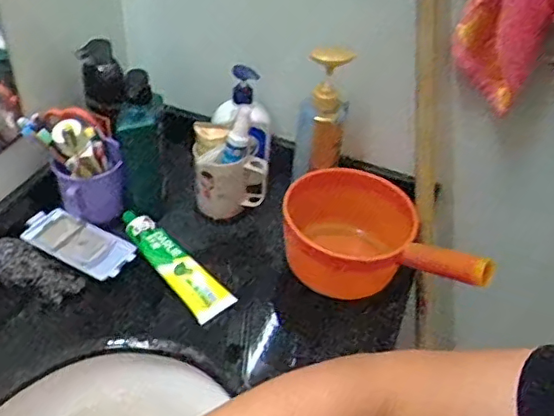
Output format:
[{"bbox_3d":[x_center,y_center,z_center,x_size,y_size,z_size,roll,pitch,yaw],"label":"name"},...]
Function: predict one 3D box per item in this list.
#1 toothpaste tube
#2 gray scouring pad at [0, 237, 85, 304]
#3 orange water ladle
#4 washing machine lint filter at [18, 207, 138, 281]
[{"bbox_3d":[-0.136,0.069,0.757,0.049,0.030,0.195,-30,53,-34],"label":"toothpaste tube"},{"bbox_3d":[-0.308,0.075,0.722,0.135,0.038,0.061,15,42,10],"label":"gray scouring pad"},{"bbox_3d":[0.130,0.042,0.756,0.245,0.114,0.137,14,42,9],"label":"orange water ladle"},{"bbox_3d":[-0.262,0.045,0.767,0.148,0.012,0.067,23,44,18],"label":"washing machine lint filter"}]

